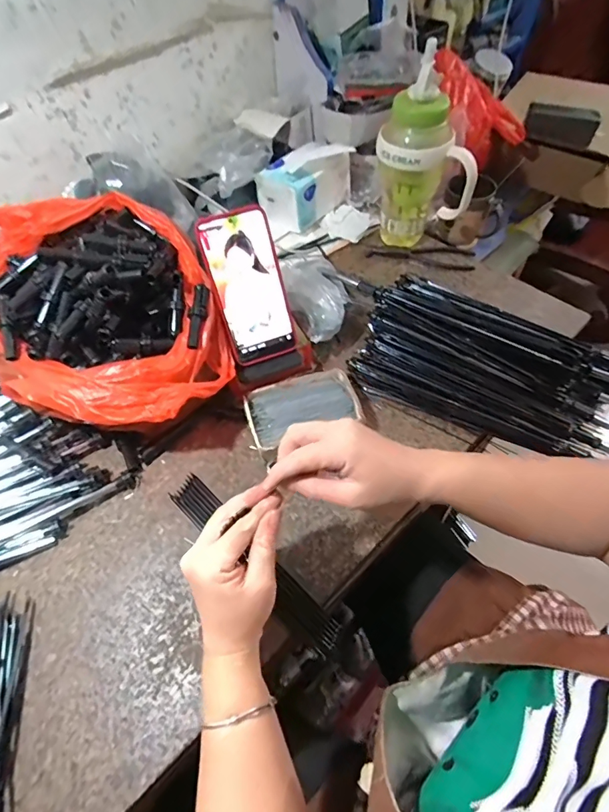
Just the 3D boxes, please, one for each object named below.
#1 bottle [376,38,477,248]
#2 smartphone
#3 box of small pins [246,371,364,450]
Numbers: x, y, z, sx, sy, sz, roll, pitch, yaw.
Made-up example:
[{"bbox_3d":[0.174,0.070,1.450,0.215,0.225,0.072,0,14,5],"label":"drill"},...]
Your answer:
[{"bbox_3d":[0.173,-0.339,0.619,0.133,0.246,0.077,2,56,7],"label":"bottle"},{"bbox_3d":[-0.060,-0.129,0.477,0.077,0.163,0.008,-20,27,-9],"label":"smartphone"},{"bbox_3d":[-0.002,0.006,0.517,0.128,0.033,0.079,-19,56,-8],"label":"box of small pins"}]

